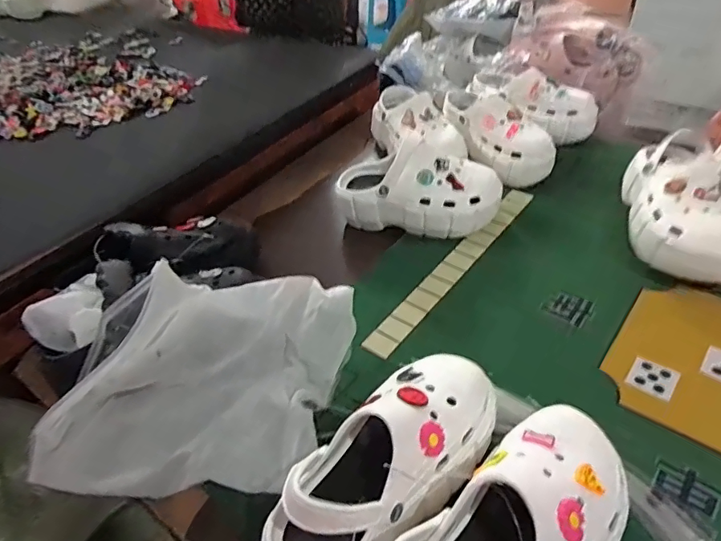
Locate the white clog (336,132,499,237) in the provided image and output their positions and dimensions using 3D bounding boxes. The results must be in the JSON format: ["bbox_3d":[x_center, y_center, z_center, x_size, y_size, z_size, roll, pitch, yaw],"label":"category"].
[{"bbox_3d":[0.086,-0.127,0.756,0.248,0.113,0.090,7,43,15],"label":"white clog"}]

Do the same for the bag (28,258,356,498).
[{"bbox_3d":[-0.184,0.101,0.515,0.333,0.168,0.213,0,42,8],"label":"bag"}]

